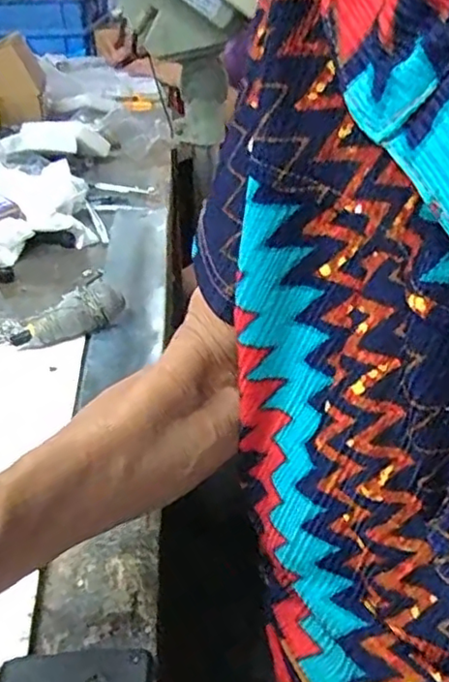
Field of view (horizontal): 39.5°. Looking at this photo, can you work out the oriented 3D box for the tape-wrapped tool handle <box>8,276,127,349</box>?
[{"bbox_3d":[-0.110,-0.016,0.440,0.078,0.026,0.018,-28,37,-4],"label":"tape-wrapped tool handle"}]

